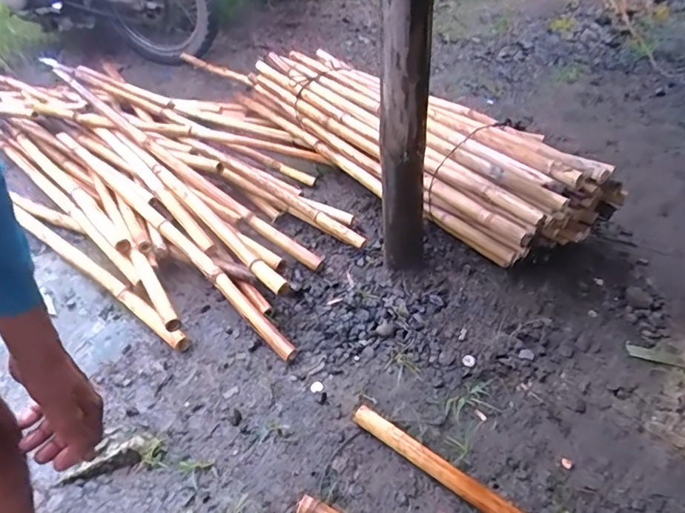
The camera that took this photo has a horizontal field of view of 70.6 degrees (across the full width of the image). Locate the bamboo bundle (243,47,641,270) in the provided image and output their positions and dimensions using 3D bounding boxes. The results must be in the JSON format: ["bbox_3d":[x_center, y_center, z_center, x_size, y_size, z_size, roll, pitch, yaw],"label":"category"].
[{"bbox_3d":[0.098,-0.372,1.416,0.290,0.210,1.295,-30,47,-28],"label":"bamboo bundle"}]

